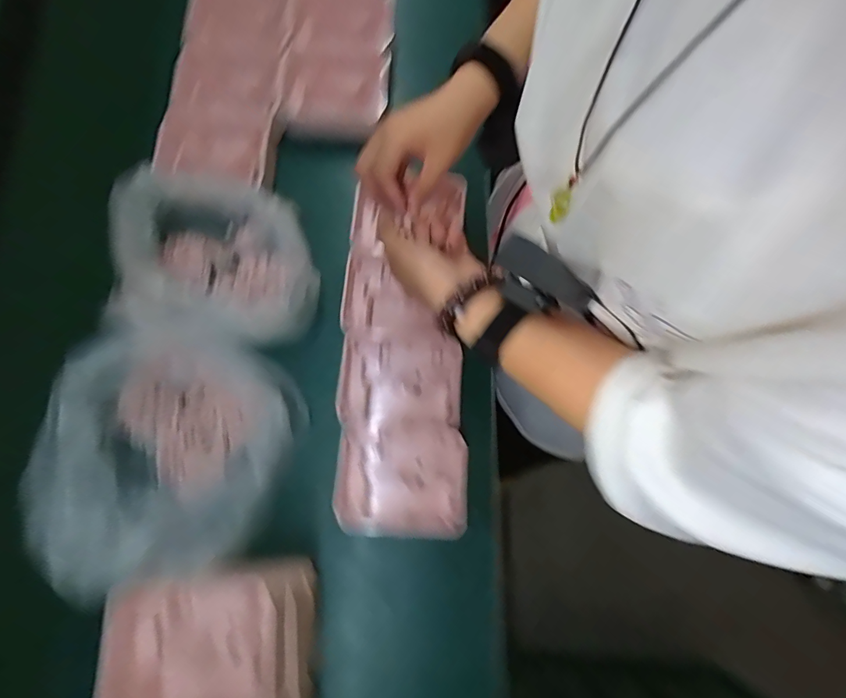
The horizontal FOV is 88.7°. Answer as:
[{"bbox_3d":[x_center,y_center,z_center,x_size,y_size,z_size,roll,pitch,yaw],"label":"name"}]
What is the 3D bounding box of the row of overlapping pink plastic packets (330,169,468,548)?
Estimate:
[{"bbox_3d":[-0.023,0.001,0.483,0.139,0.050,0.382,-1,80,-2],"label":"row of overlapping pink plastic packets"}]

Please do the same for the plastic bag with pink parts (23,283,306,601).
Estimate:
[{"bbox_3d":[-0.260,0.100,0.430,0.221,0.081,0.249,29,79,5],"label":"plastic bag with pink parts"}]

